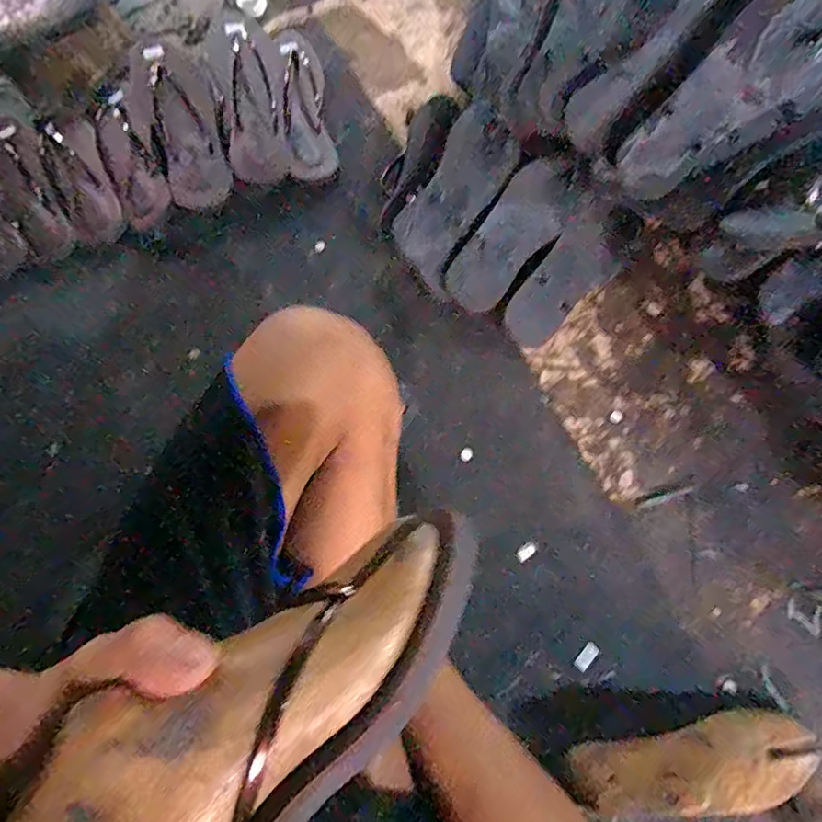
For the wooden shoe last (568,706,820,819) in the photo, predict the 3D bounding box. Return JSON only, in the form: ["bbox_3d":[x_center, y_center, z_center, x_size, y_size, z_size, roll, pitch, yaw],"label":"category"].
[{"bbox_3d":[0.263,0.327,0.482,0.213,0.045,0.072,-11,74,-2],"label":"wooden shoe last"}]

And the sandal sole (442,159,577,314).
[{"bbox_3d":[0.123,-0.208,0.633,0.080,0.007,0.197,37,89,2],"label":"sandal sole"}]

